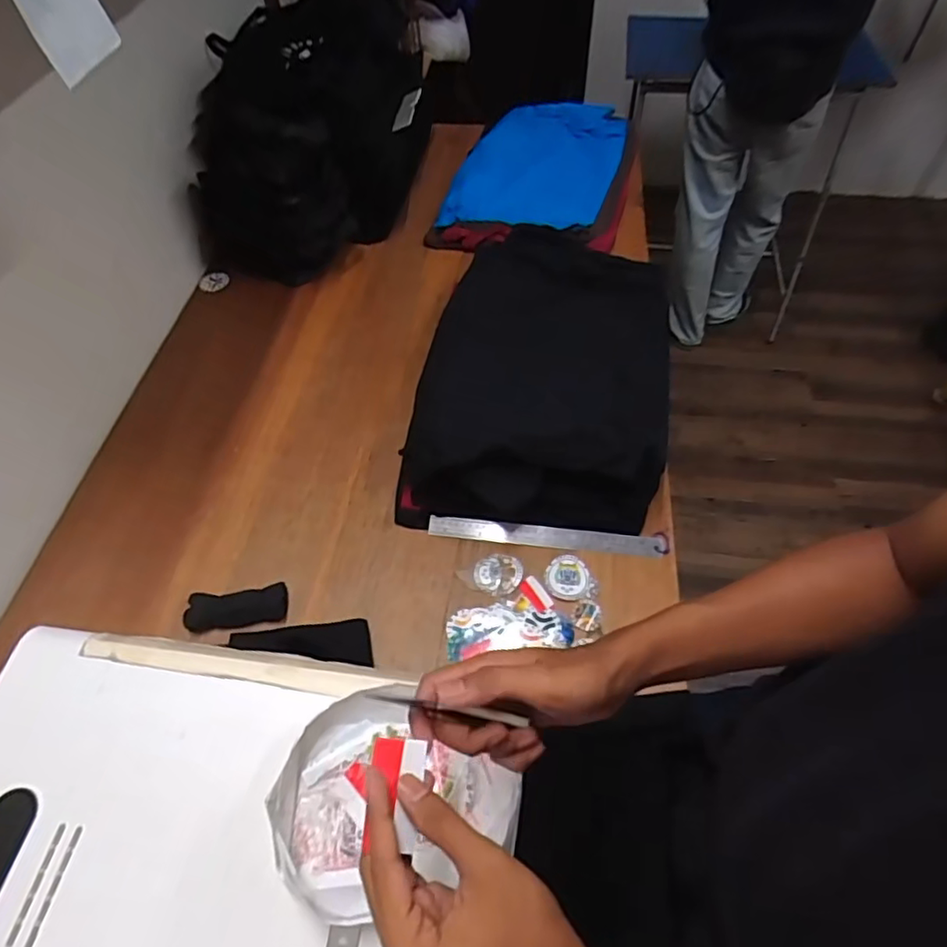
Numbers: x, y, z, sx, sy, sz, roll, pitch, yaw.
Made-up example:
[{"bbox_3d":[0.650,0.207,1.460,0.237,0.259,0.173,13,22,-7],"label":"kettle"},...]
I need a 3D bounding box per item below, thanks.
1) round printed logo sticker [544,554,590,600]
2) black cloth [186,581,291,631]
[{"bbox_3d":[0.127,0.139,0.790,0.057,0.007,0.058,9,57,9],"label":"round printed logo sticker"},{"bbox_3d":[-0.307,0.175,0.765,0.125,0.017,0.050,-7,54,-4],"label":"black cloth"}]

